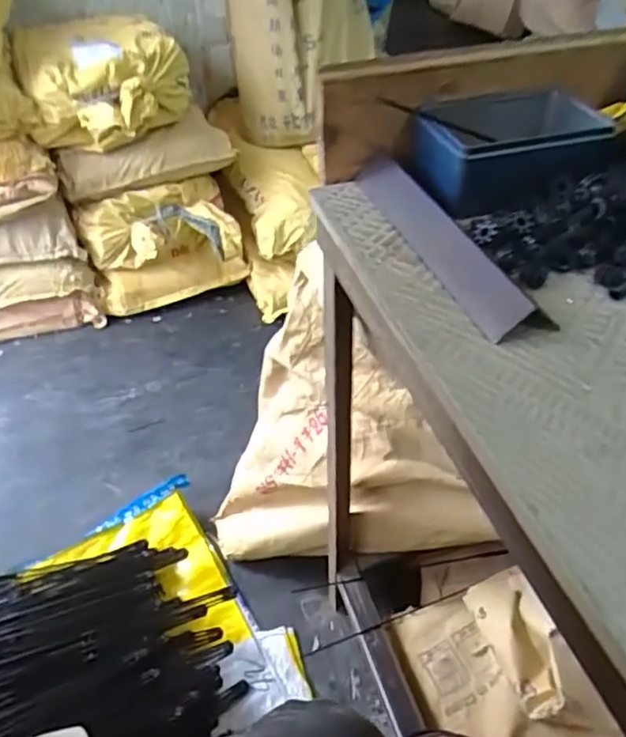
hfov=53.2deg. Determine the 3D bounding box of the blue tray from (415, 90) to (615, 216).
[{"bbox_3d":[0.166,-0.190,0.539,0.155,0.057,0.106,-12,44,-10],"label":"blue tray"}]

